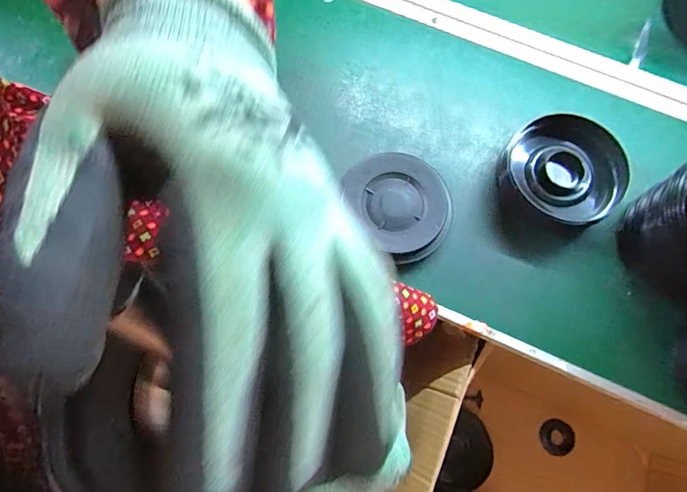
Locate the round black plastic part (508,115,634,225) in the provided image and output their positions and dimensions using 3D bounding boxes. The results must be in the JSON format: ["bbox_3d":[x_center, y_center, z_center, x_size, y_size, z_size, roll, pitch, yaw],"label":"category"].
[{"bbox_3d":[0.234,-0.082,0.442,0.120,0.044,0.102,37,77,10],"label":"round black plastic part"}]

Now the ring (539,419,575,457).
[{"bbox_3d":[0.392,0.351,0.754,0.060,0.013,0.059,0,74,0],"label":"ring"}]

